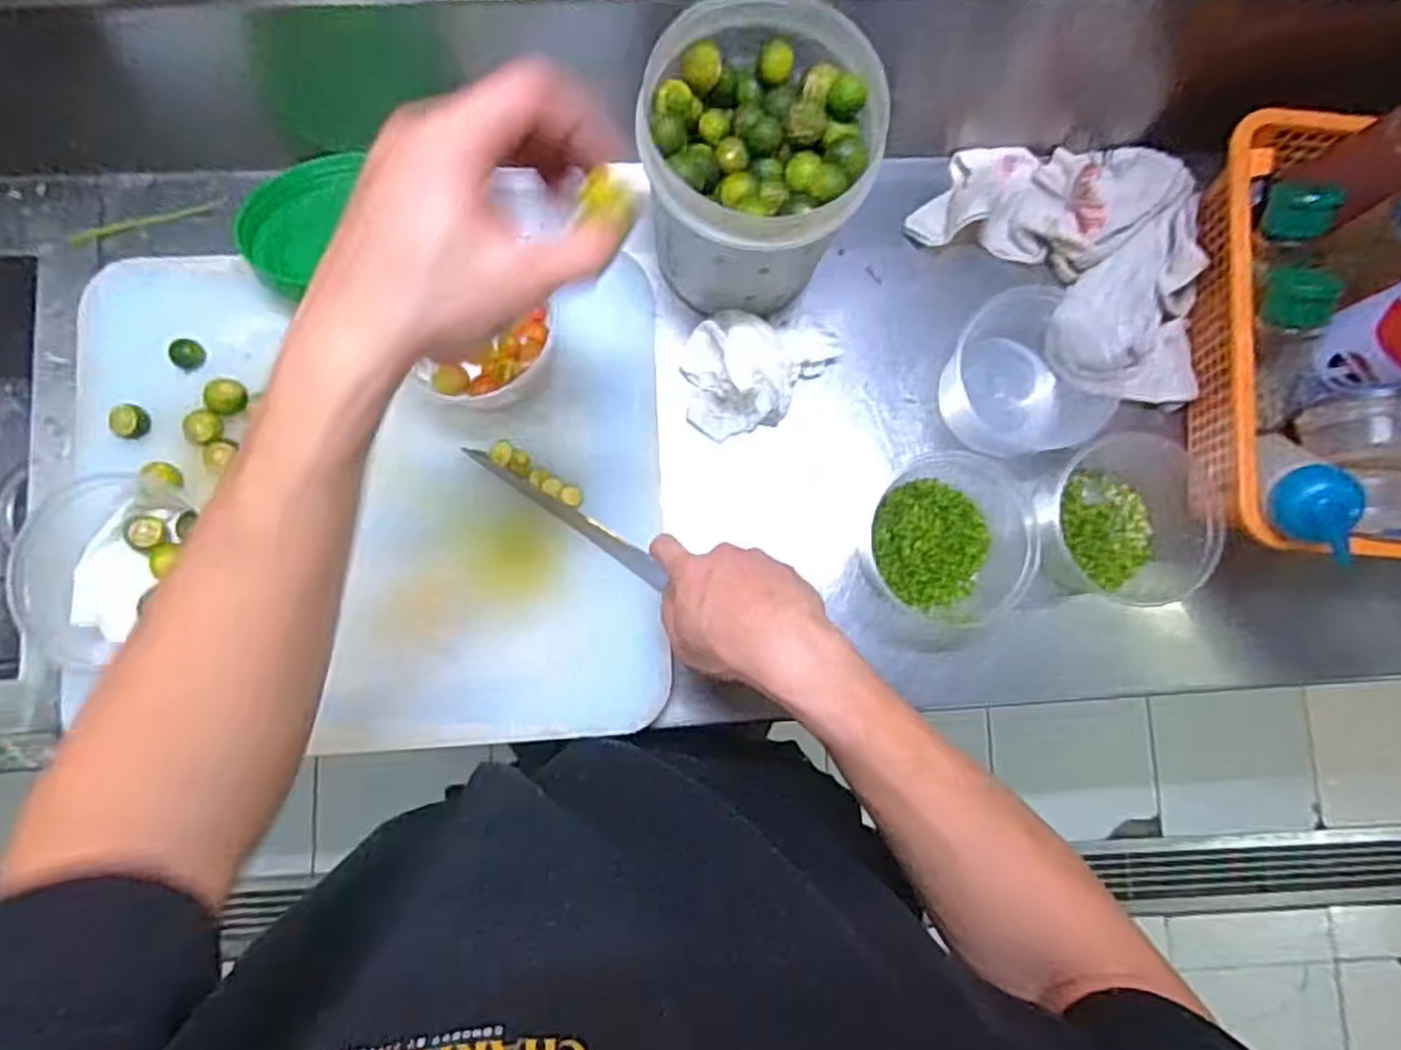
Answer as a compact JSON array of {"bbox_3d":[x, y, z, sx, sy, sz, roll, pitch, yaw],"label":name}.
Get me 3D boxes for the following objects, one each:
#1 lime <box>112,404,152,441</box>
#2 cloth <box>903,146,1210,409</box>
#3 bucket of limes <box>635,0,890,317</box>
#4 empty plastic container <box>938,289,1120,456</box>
[{"bbox_3d":[-0.373,-0.067,0.502,0.020,0.018,0.017,-38,86,-7],"label":"lime"},{"bbox_3d":[0.295,-0.199,0.573,0.159,0.052,0.244,-40,86,-7],"label":"cloth"},{"bbox_3d":[0.032,-0.222,0.502,0.138,0.159,0.144,-5,83,-3],"label":"bucket of limes"},{"bbox_3d":[0.232,-0.108,0.558,0.110,0.055,0.123,-20,84,-5],"label":"empty plastic container"}]

